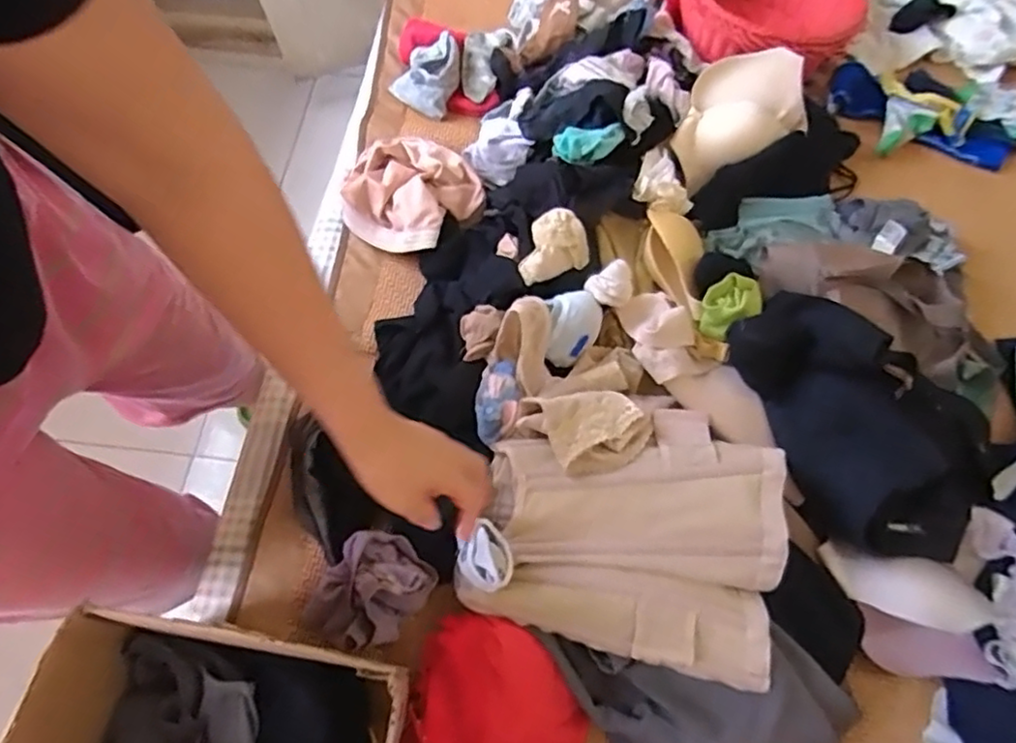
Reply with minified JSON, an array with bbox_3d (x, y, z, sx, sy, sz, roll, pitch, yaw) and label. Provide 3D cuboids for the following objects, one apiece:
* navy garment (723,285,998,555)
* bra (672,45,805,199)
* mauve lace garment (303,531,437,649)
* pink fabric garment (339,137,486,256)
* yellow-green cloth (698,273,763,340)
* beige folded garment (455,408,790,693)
[{"bbox_3d":[0.372,0.041,0.659,0.186,0.114,0.291,-23,68,-11],"label":"navy garment"},{"bbox_3d":[0.312,-0.329,0.847,0.154,0.081,0.190,21,67,8],"label":"bra"},{"bbox_3d":[-0.140,0.218,0.635,0.098,0.060,0.116,37,70,14],"label":"mauve lace garment"},{"bbox_3d":[-0.130,-0.233,0.831,0.162,0.061,0.151,0,66,-1],"label":"pink fabric garment"},{"bbox_3d":[0.249,-0.076,0.711,0.081,0.031,0.051,-32,70,-14],"label":"yellow-green cloth"},{"bbox_3d":[0.116,0.141,0.616,0.279,0.076,0.241,14,66,5],"label":"beige folded garment"}]

